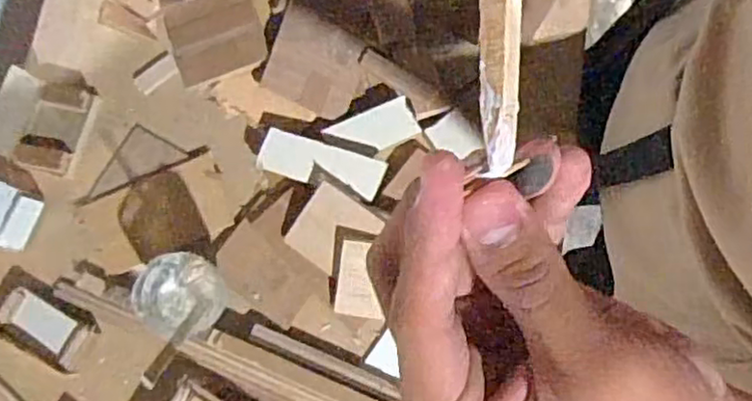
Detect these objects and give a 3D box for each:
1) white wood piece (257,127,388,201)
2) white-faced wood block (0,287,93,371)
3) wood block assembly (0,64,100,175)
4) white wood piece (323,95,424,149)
[{"bbox_3d":[-0.048,-0.031,0.591,0.107,0.017,0.036,16,79,2],"label":"white wood piece"},{"bbox_3d":[-0.285,0.110,0.574,0.081,0.019,0.037,27,79,4],"label":"white-faced wood block"},{"bbox_3d":[-0.305,-0.072,0.605,0.072,0.042,0.087,16,79,2],"label":"wood block assembly"},{"bbox_3d":[-0.002,-0.066,0.605,0.080,0.008,0.038,-20,80,-5],"label":"white wood piece"}]

